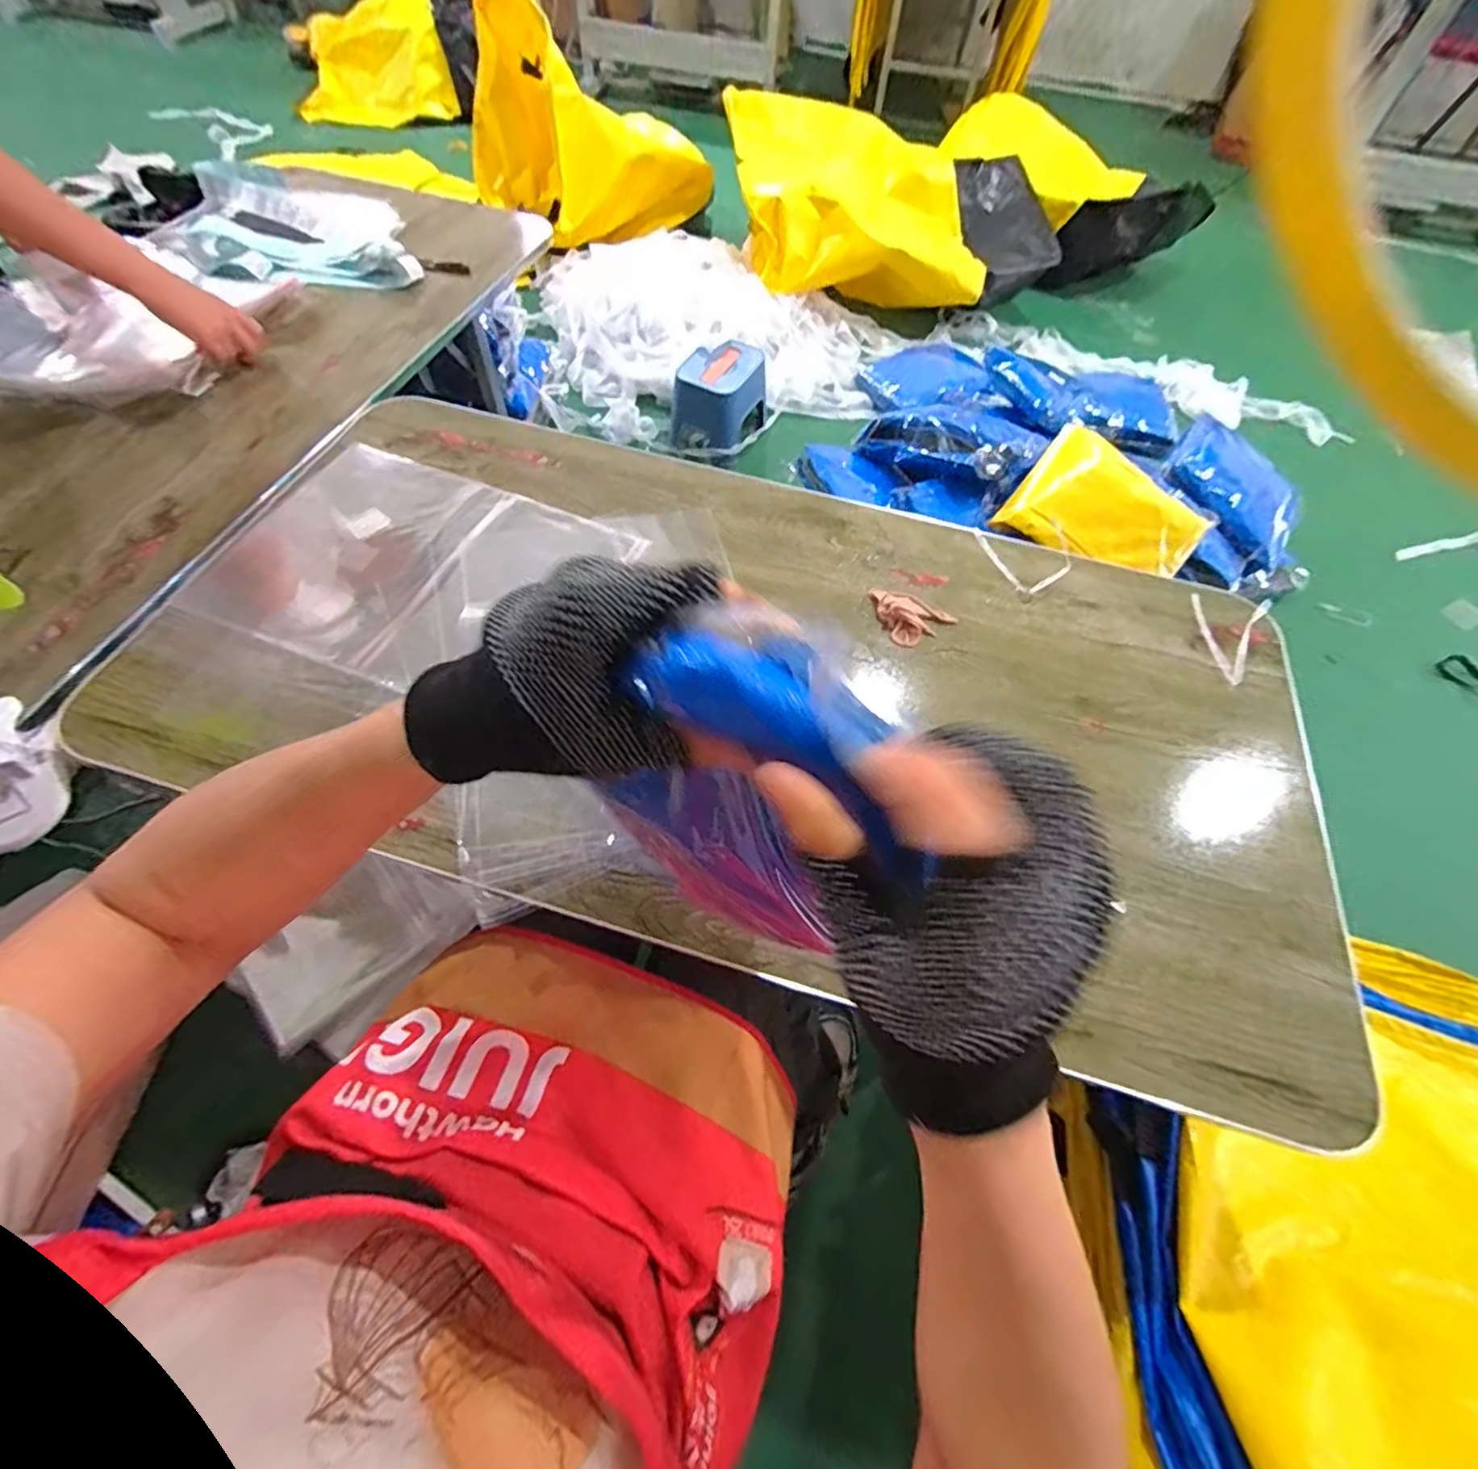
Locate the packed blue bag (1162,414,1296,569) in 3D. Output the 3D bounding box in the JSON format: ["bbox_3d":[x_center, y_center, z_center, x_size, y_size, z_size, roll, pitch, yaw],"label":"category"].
[{"bbox_3d":[1.093,-0.528,1.362,0.252,0.065,0.355,-43,91,-14],"label":"packed blue bag"}]

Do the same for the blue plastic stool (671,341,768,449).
[{"bbox_3d":[-0.041,-0.810,1.507,0.162,0.164,0.233,29,63,13],"label":"blue plastic stool"}]

